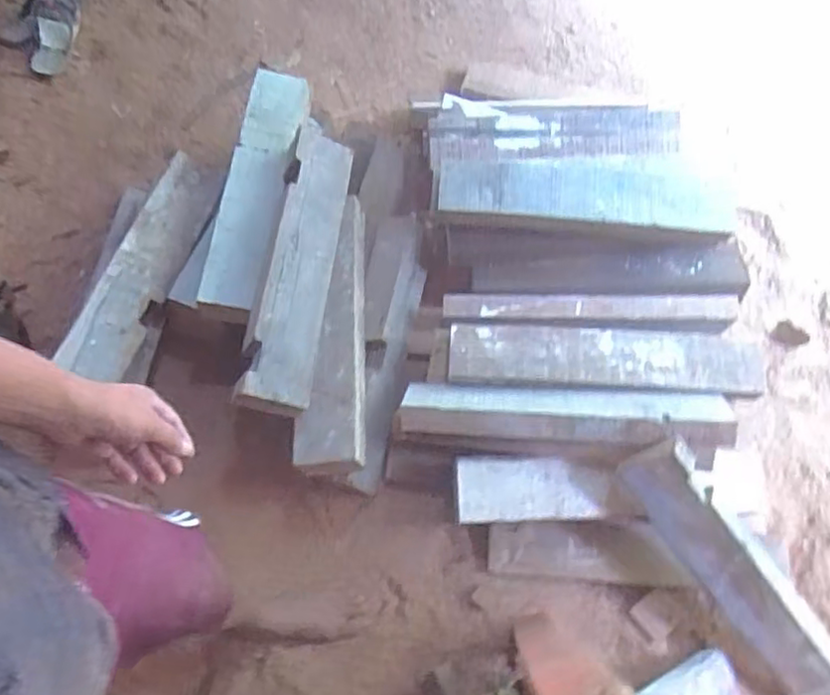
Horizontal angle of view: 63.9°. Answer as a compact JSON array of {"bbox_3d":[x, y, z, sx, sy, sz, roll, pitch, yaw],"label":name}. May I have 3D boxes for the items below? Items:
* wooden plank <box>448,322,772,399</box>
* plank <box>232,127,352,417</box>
[{"bbox_3d":[0.339,0.018,1.191,0.546,0.028,0.116,4,64,0],"label":"wooden plank"},{"bbox_3d":[-0.214,-0.154,1.192,0.128,0.079,0.530,6,64,1],"label":"plank"}]

